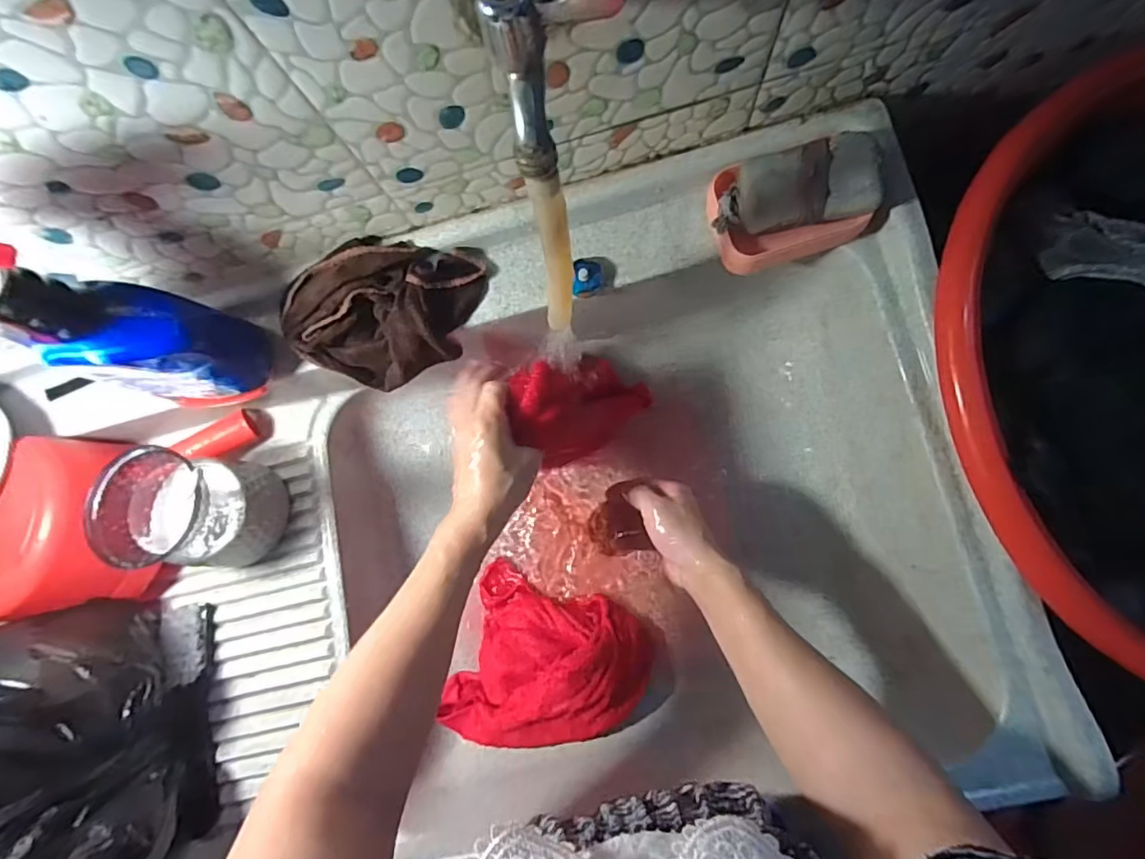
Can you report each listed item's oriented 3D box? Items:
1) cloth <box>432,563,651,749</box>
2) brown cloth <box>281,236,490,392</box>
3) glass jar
[{"bbox_3d":[-0.025,0.267,0.587,0.201,0.082,0.173,15,85,8],"label":"cloth"},{"bbox_3d":[-0.164,-0.114,0.498,0.174,0.086,0.109,-37,81,1],"label":"brown cloth"},{"bbox_3d":[-0.350,0.075,0.506,0.102,0.131,0.099,-1,83,6],"label":"glass jar"}]

